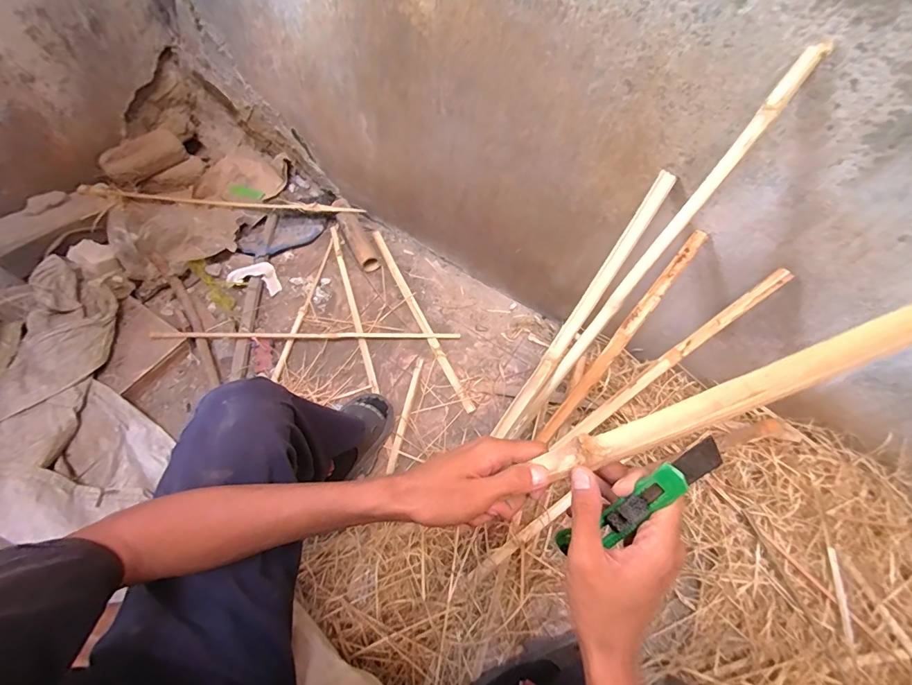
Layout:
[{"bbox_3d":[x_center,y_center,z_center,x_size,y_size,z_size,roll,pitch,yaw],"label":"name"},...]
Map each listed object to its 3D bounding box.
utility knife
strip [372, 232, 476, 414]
[{"bbox_3d":[0.130,0.126,0.321,0.027,0.166,0.009,46,37,18],"label":"utility knife"},{"bbox_3d":[-0.100,-0.074,1.152,0.028,0.015,0.601,-23,67,-14],"label":"strip"}]

